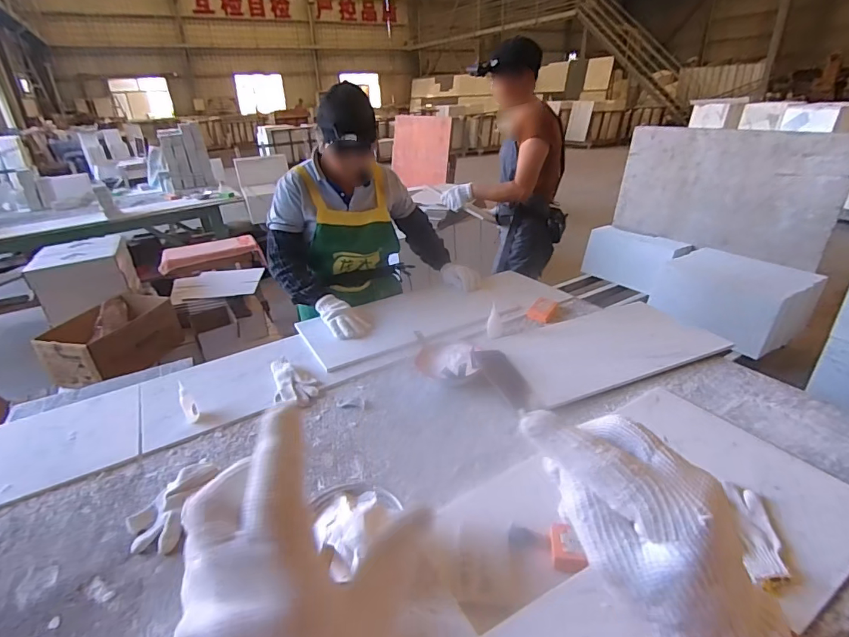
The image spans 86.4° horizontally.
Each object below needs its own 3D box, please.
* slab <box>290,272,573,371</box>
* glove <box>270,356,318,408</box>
[{"bbox_3d":[0.031,-0.032,1.393,0.796,0.024,0.352,-17,29,-27],"label":"slab"},{"bbox_3d":[-0.318,0.147,1.103,0.101,0.048,0.196,-11,27,-16],"label":"glove"}]

